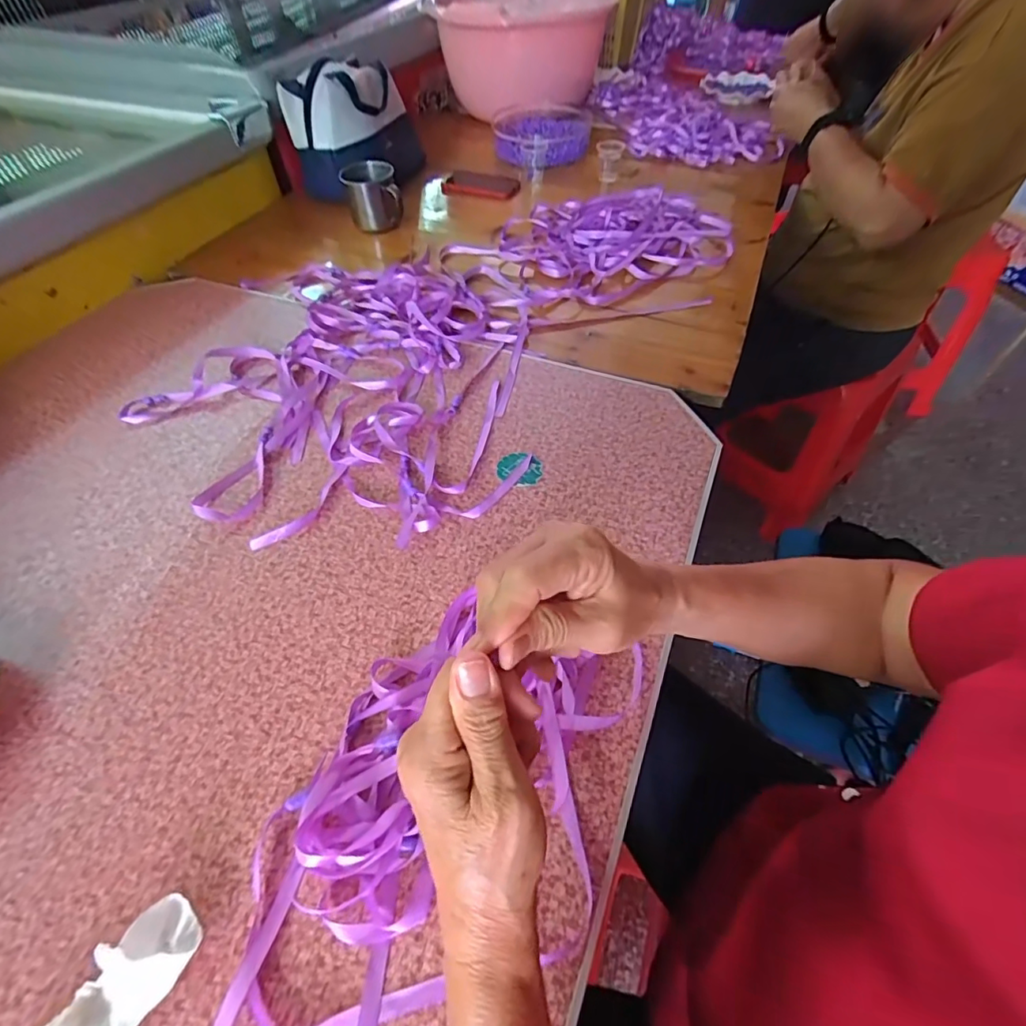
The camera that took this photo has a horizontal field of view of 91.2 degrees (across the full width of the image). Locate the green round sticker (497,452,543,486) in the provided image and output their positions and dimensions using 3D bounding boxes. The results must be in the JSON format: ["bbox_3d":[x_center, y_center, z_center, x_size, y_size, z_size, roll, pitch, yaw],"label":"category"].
[{"bbox_3d":[0.007,-0.045,0.510,0.046,0.004,0.041,25,57,18],"label":"green round sticker"}]

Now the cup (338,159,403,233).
[{"bbox_3d":[-0.231,-0.527,0.831,0.086,0.078,0.099,-9,53,-6],"label":"cup"}]

